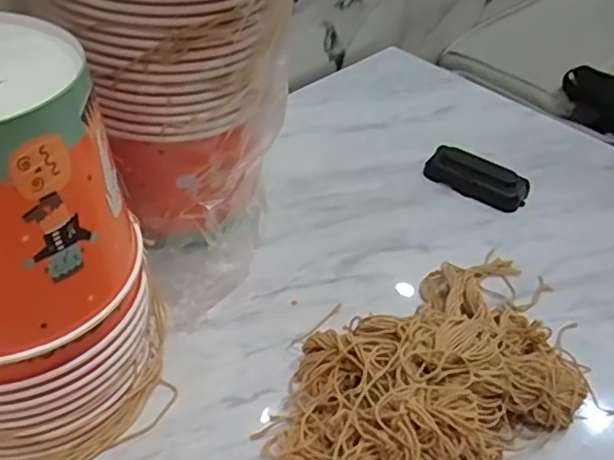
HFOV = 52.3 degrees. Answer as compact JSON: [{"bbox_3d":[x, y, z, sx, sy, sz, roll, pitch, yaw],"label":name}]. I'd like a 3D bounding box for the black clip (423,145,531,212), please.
[{"bbox_3d":[0.181,-0.059,0.671,0.110,0.027,0.045,31,47,25],"label":"black clip"}]

